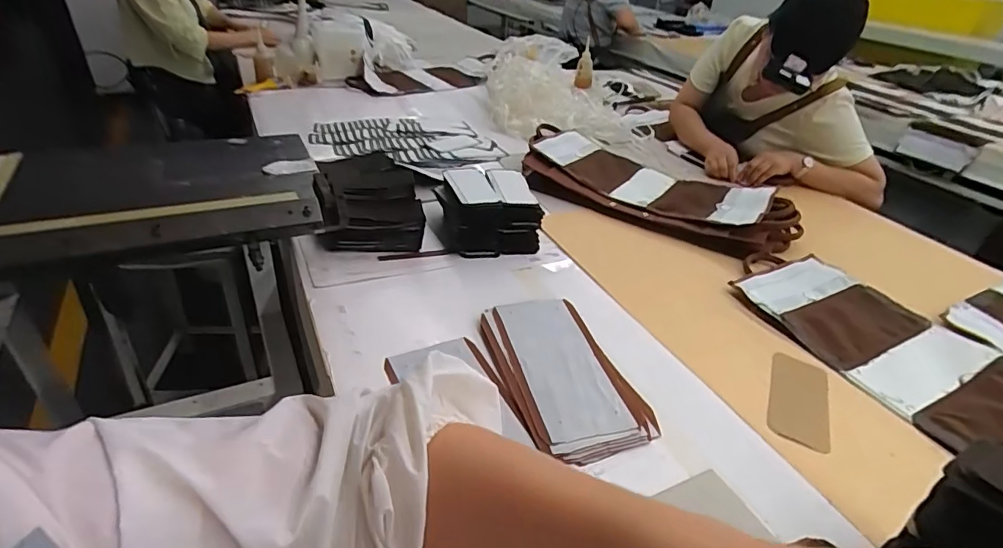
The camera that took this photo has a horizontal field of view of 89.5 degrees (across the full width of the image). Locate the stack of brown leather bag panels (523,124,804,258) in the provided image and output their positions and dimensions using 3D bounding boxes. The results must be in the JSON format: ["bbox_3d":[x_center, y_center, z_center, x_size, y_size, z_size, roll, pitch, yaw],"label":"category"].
[{"bbox_3d":[0.336,-0.197,1.133,0.605,0.078,0.256,24,38,25],"label":"stack of brown leather bag panels"}]

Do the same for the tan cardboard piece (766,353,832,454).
[{"bbox_3d":[0.397,0.165,0.676,0.071,0.009,0.163,19,36,18],"label":"tan cardboard piece"}]

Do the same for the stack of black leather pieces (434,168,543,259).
[{"bbox_3d":[-0.027,-0.119,0.949,0.162,0.099,0.172,-5,36,-15],"label":"stack of black leather pieces"}]

